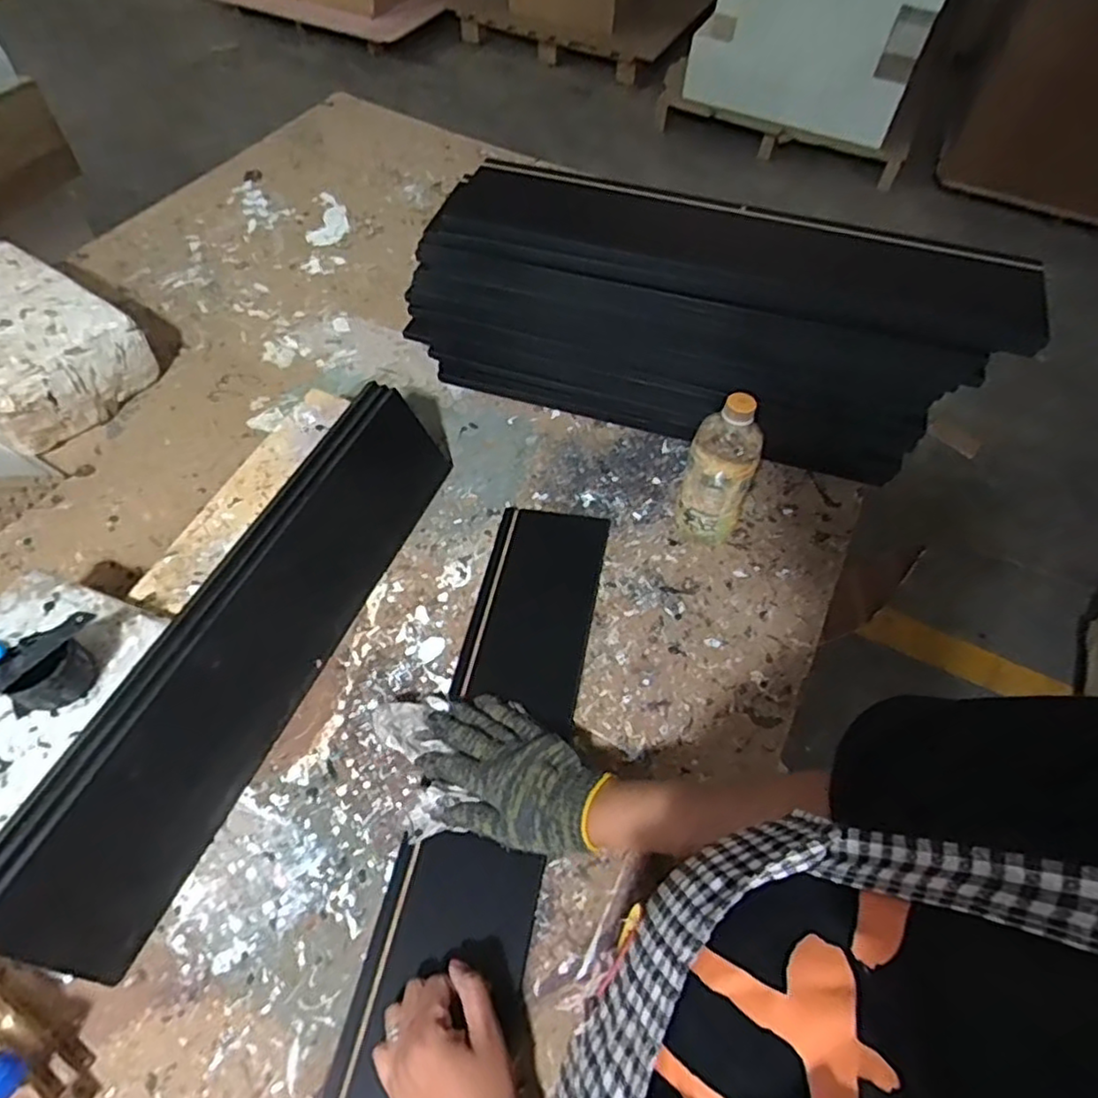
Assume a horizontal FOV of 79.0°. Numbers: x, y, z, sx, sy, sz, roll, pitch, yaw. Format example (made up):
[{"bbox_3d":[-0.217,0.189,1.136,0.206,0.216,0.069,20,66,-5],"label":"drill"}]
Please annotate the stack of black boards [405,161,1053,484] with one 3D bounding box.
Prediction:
[{"bbox_3d":[0.172,-0.282,0.819,0.657,0.279,0.137,16,55,6],"label":"stack of black boards"}]

